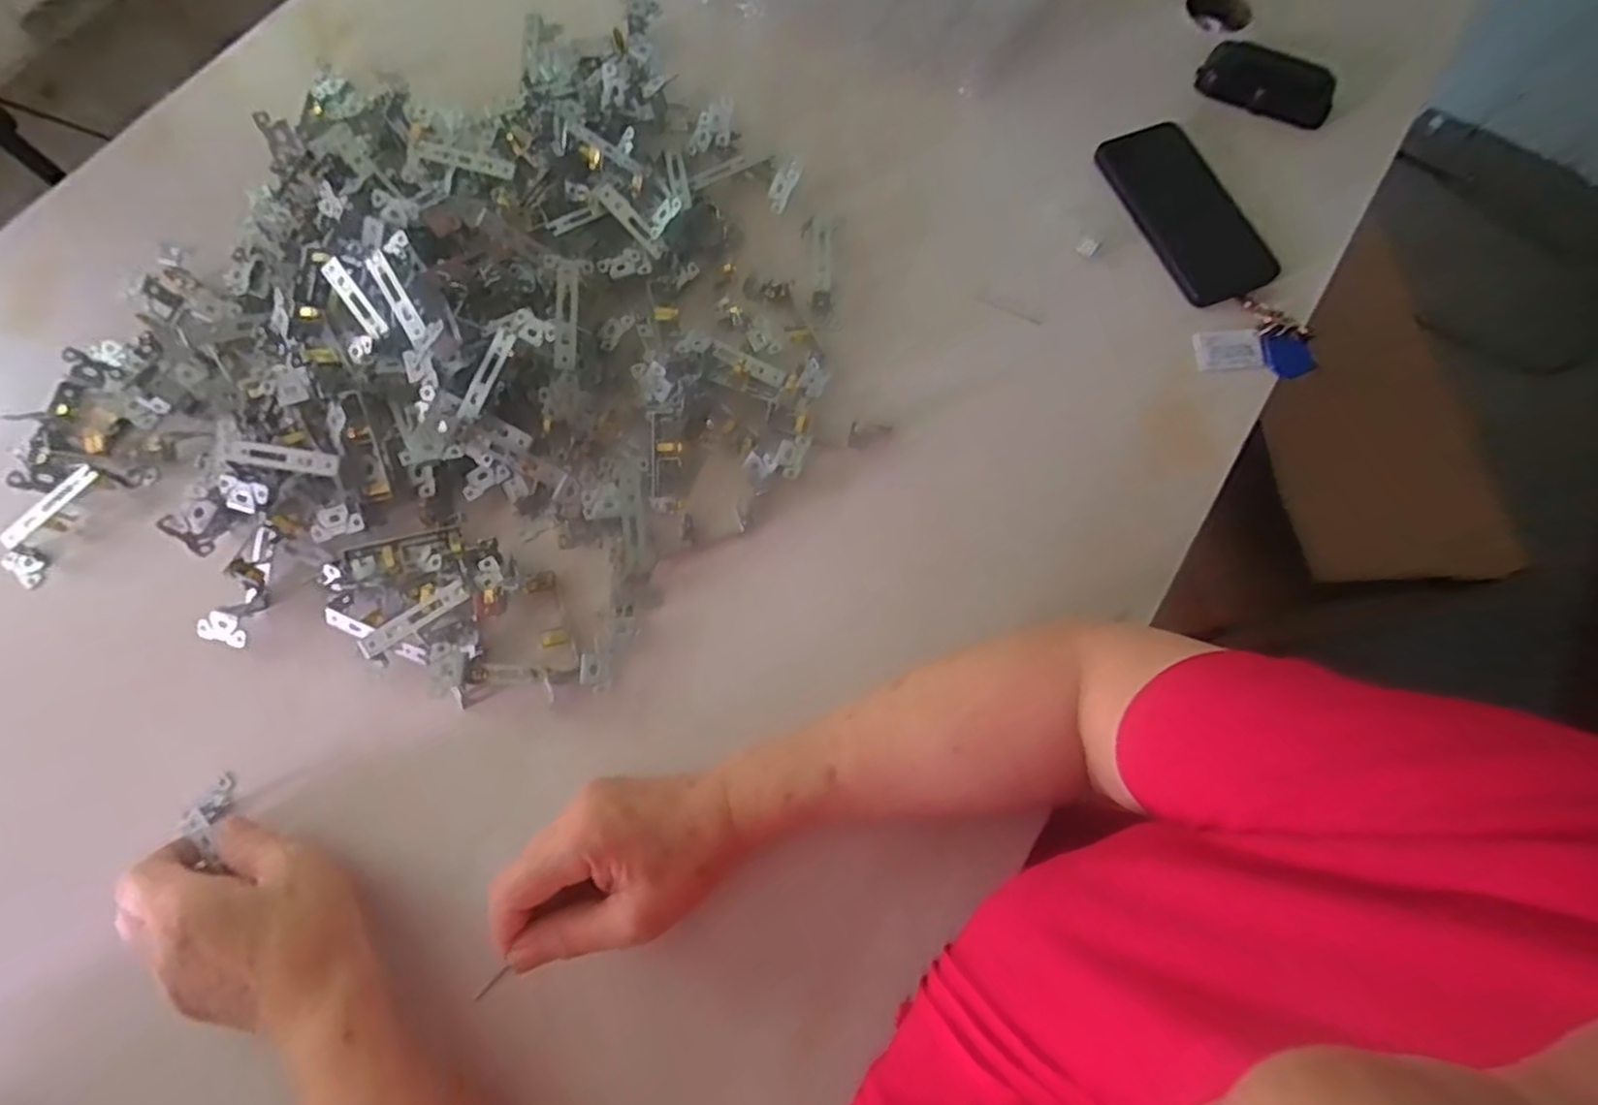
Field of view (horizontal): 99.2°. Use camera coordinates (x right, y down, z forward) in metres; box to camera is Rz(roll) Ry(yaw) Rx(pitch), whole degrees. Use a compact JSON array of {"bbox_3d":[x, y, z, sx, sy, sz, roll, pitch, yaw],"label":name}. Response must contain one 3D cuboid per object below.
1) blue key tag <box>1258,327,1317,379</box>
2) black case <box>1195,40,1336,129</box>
[{"bbox_3d":[0.361,-0.149,0.505,0.027,0.008,0.041,-22,79,30],"label":"blue key tag"},{"bbox_3d":[0.395,-0.395,0.570,0.106,0.033,0.037,33,75,9],"label":"black case"}]

